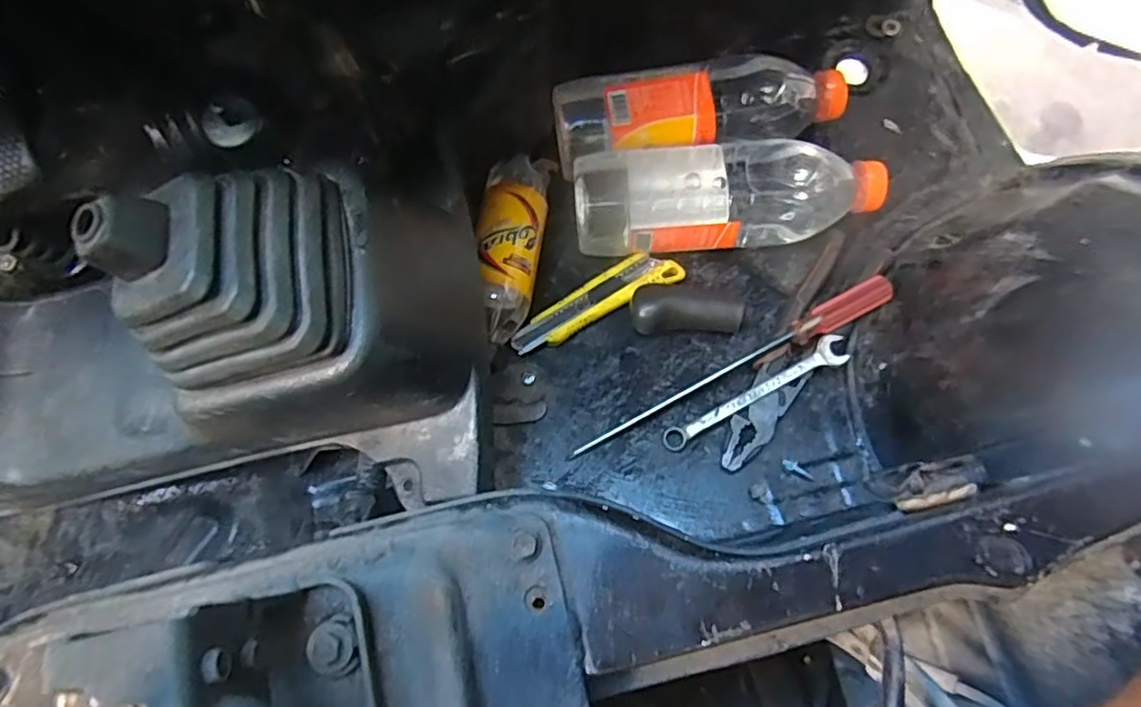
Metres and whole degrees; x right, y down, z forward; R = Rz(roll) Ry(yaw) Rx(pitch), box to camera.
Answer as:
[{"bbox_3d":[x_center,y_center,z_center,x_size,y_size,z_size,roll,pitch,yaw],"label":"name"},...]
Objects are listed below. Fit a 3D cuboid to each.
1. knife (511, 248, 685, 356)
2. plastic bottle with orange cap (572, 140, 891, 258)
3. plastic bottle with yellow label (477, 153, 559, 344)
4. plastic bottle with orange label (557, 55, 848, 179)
[{"bbox_3d":[0.020,-0.045,0.551,0.151,0.017,0.038,-26,71,-7],"label":"knife"},{"bbox_3d":[0.131,-0.133,0.556,0.252,0.064,0.076,-6,69,0],"label":"plastic bottle with orange cap"},{"bbox_3d":[-0.049,-0.103,0.550,0.053,0.048,0.182,5,70,4],"label":"plastic bottle with yellow label"},{"bbox_3d":[0.115,-0.209,0.575,0.255,0.065,0.082,-10,69,-2],"label":"plastic bottle with orange label"}]

